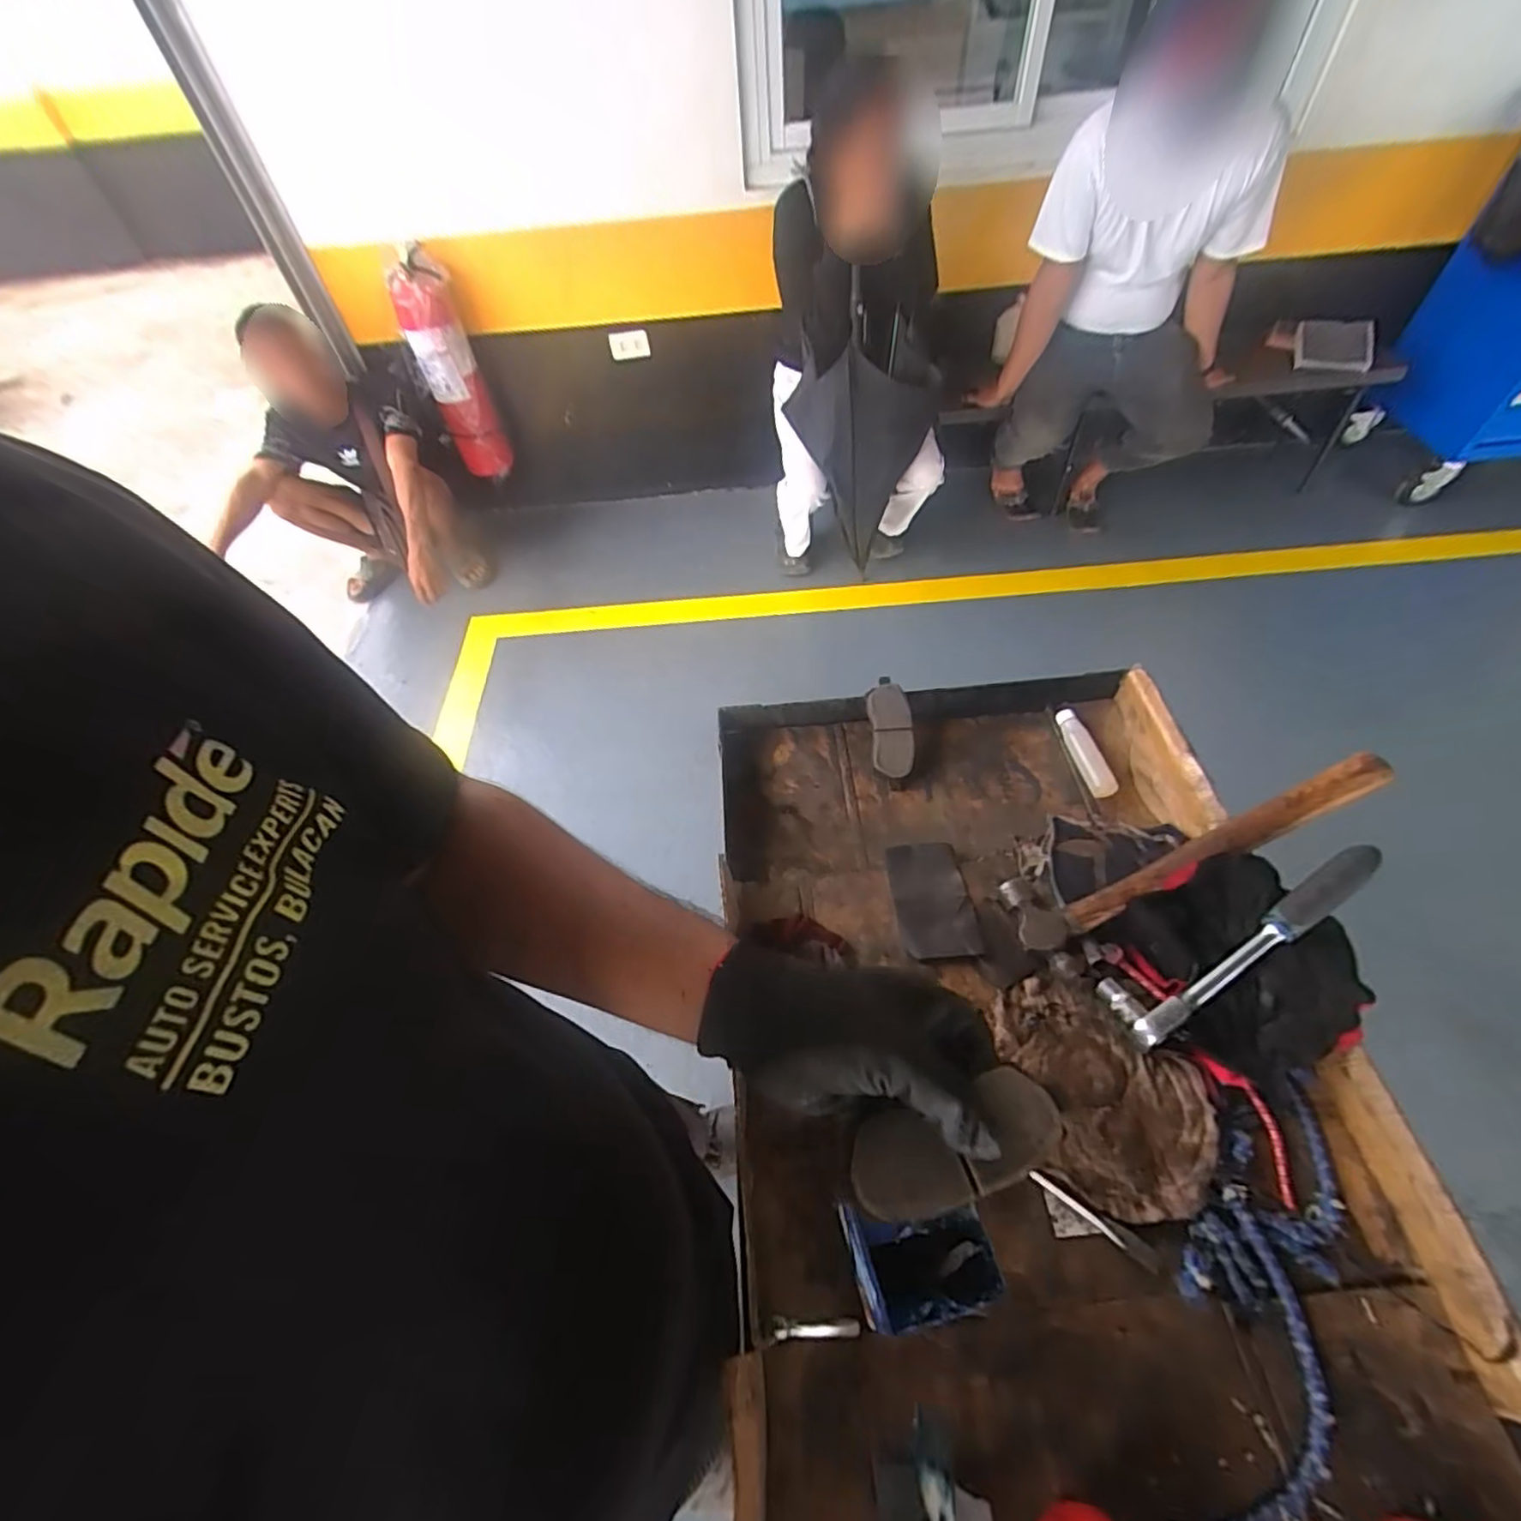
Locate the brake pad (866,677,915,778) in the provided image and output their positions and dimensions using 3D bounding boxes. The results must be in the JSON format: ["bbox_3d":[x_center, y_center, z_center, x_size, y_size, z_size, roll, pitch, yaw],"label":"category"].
[{"bbox_3d":[0.140,-0.037,0.703,0.043,0.014,0.109,-5,73,2],"label":"brake pad"}]

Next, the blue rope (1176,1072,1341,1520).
[{"bbox_3d":[0.330,0.345,0.432,0.087,0.015,0.289,20,58,18],"label":"blue rope"}]

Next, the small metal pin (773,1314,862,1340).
[{"bbox_3d":[0.035,0.368,0.423,0.065,0.012,0.011,19,51,-21],"label":"small metal pin"}]

